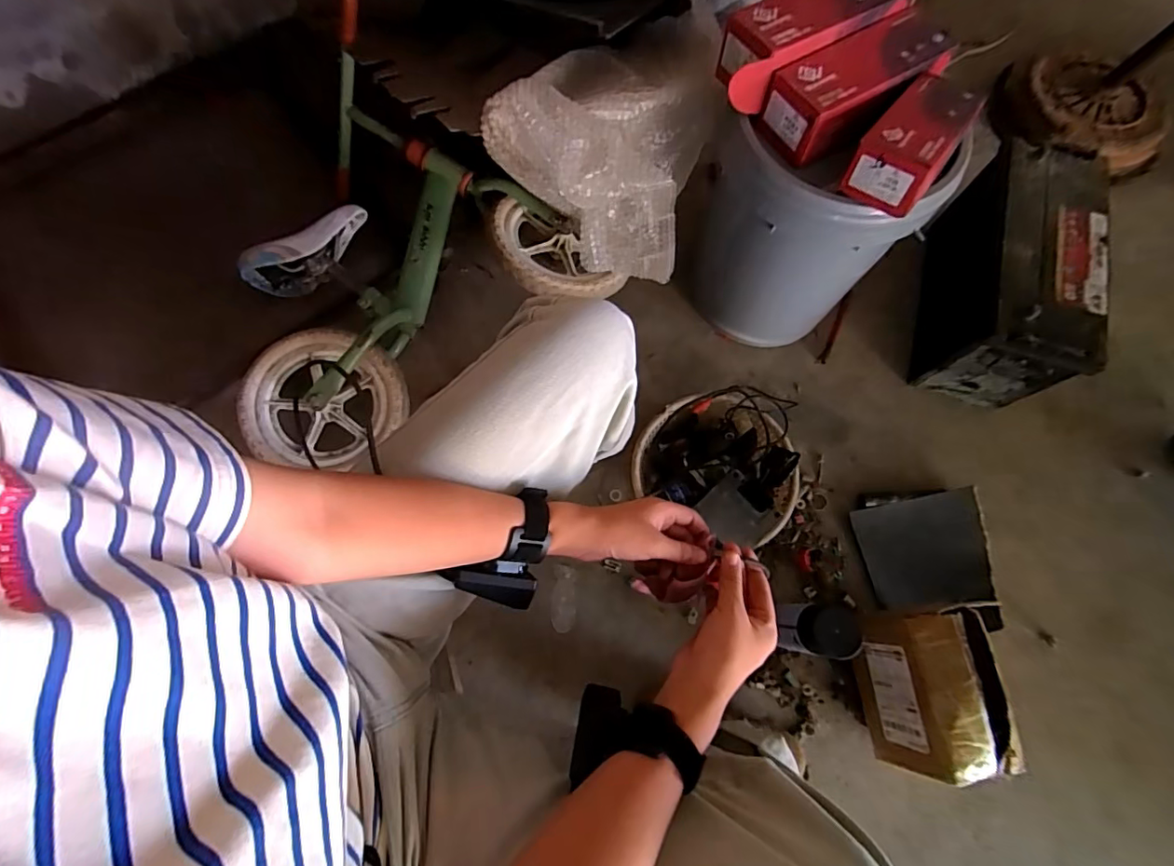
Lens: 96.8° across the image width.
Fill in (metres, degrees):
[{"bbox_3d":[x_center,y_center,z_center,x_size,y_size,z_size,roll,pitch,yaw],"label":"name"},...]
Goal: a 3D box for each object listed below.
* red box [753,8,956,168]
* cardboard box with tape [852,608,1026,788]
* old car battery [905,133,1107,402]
[{"bbox_3d":[0.335,-0.429,0.654,0.223,0.079,0.097,-32,75,-11],"label":"red box"},{"bbox_3d":[0.461,0.344,0.700,0.116,0.149,0.193,-8,72,-4],"label":"cardboard box with tape"},{"bbox_3d":[0.717,-0.266,0.900,0.181,0.211,0.380,18,74,3],"label":"old car battery"}]

